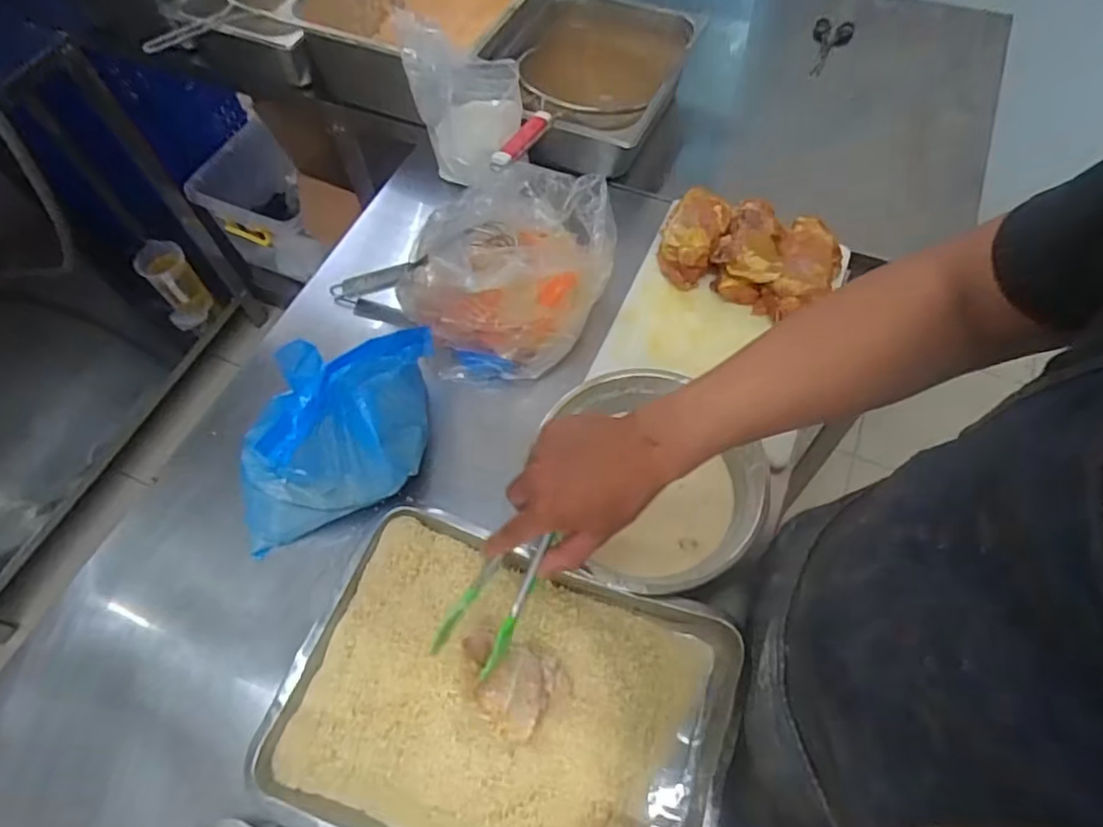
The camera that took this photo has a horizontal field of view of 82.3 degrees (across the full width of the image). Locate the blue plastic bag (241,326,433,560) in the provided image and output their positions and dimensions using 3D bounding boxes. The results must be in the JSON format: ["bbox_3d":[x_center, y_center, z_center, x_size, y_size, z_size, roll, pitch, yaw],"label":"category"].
[{"bbox_3d":[-0.213,0.011,0.625,0.257,0.187,0.127,-32,65,-16],"label":"blue plastic bag"}]

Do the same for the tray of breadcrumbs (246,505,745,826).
[{"bbox_3d":[-0.040,0.260,0.564,0.371,0.045,0.269,18,63,11],"label":"tray of breadcrumbs"}]

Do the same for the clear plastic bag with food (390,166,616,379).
[{"bbox_3d":[-0.057,-0.158,0.718,0.235,0.167,0.171,0,61,2],"label":"clear plastic bag with food"}]

